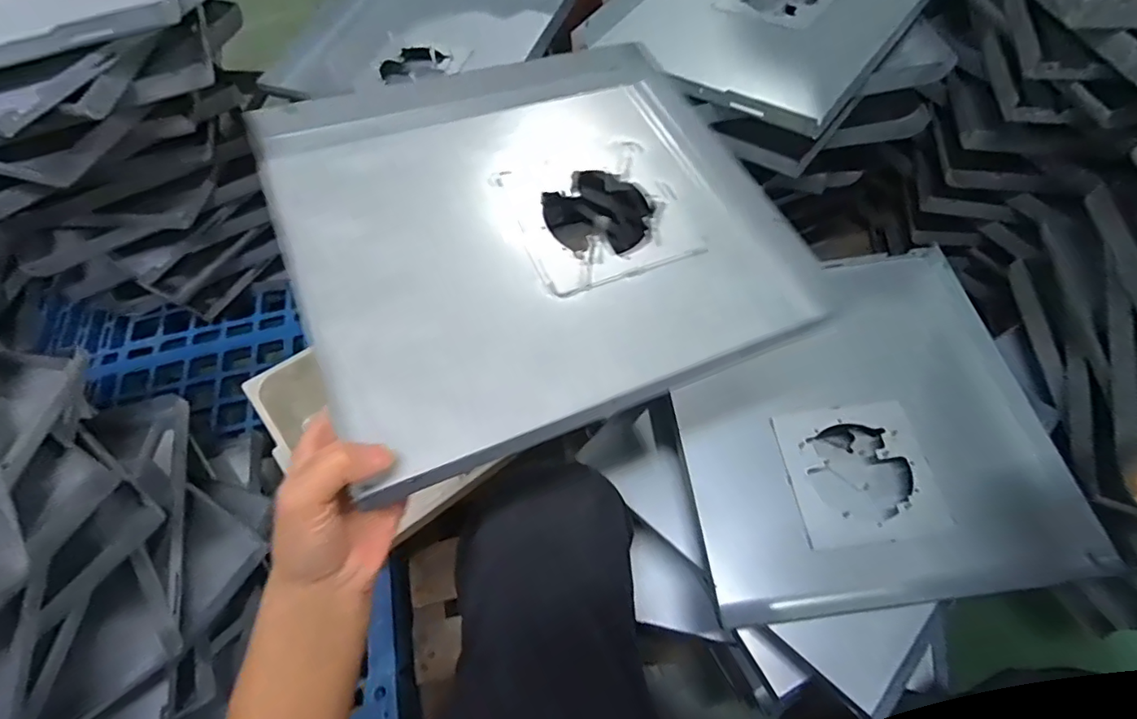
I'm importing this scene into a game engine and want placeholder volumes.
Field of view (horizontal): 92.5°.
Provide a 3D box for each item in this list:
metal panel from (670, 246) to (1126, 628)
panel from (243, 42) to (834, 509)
[{"bbox_3d":[0.276,0.060,0.540,0.324,0.032,0.335,-11,65,4],"label":"metal panel"},{"bbox_3d":[-0.035,-0.110,0.425,0.346,0.042,0.335,-20,64,-16],"label":"panel"}]

